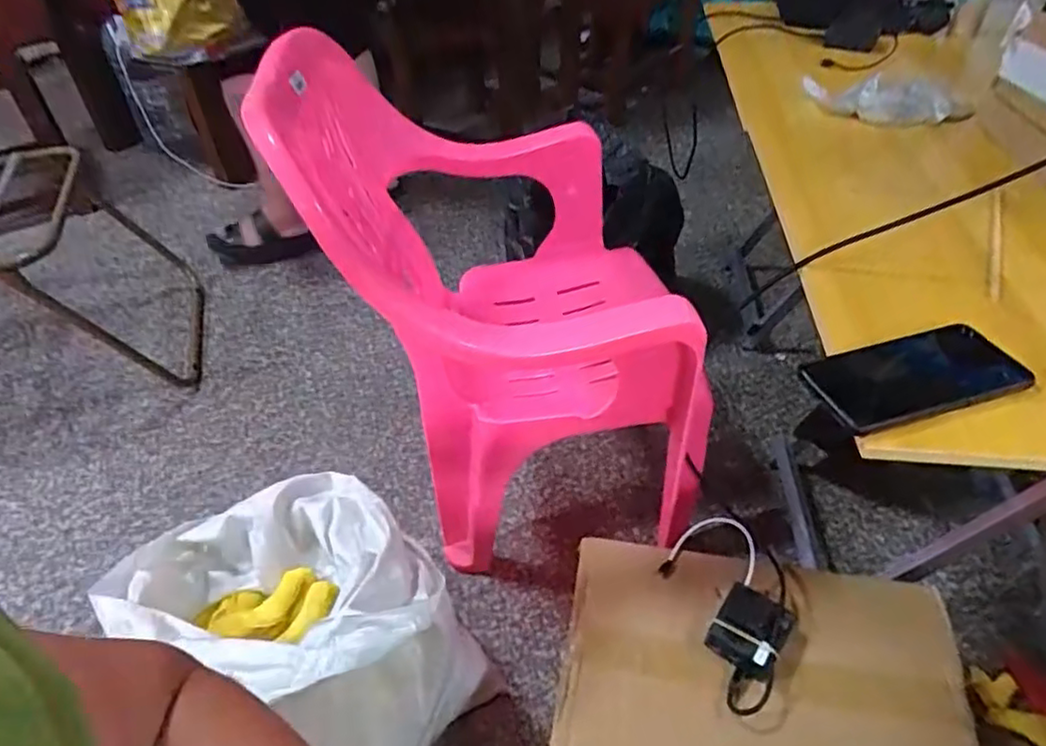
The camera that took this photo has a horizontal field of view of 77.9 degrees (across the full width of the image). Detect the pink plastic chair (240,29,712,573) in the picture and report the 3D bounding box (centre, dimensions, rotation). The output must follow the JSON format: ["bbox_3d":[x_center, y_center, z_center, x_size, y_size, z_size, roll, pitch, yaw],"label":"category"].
[{"bbox_3d":[-0.035,-0.078,0.921,0.475,0.648,0.537,-7,43,-5],"label":"pink plastic chair"}]

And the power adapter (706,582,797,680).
[{"bbox_3d":[0.245,0.285,0.706,0.071,0.027,0.089,28,50,29],"label":"power adapter"}]

